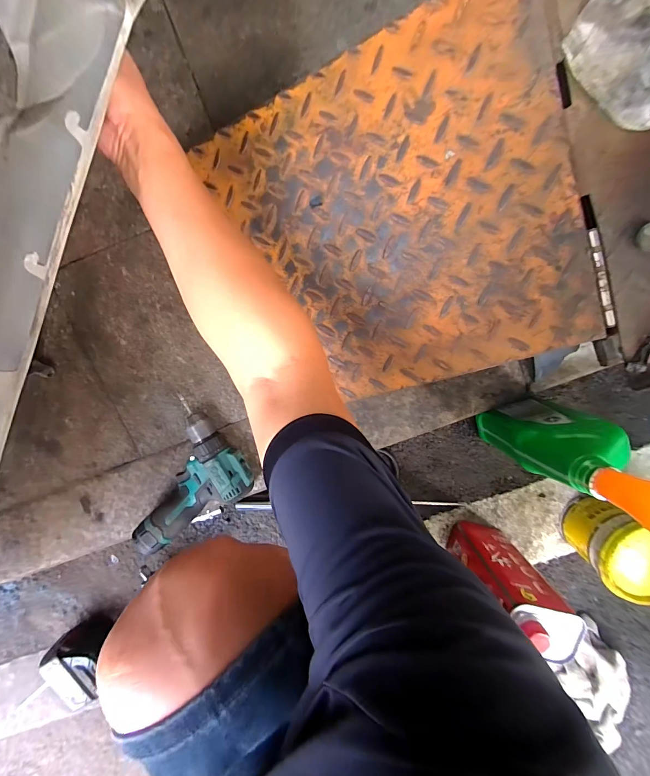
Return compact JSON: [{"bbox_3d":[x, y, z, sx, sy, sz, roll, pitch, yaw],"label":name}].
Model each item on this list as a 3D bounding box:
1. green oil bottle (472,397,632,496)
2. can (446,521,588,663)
[{"bbox_3d":[0.295,0.060,0.452,0.094,0.228,0.052,-25,98,3],"label":"green oil bottle"},{"bbox_3d":[0.270,0.281,0.494,0.091,0.201,0.052,15,98,-3],"label":"can"}]

